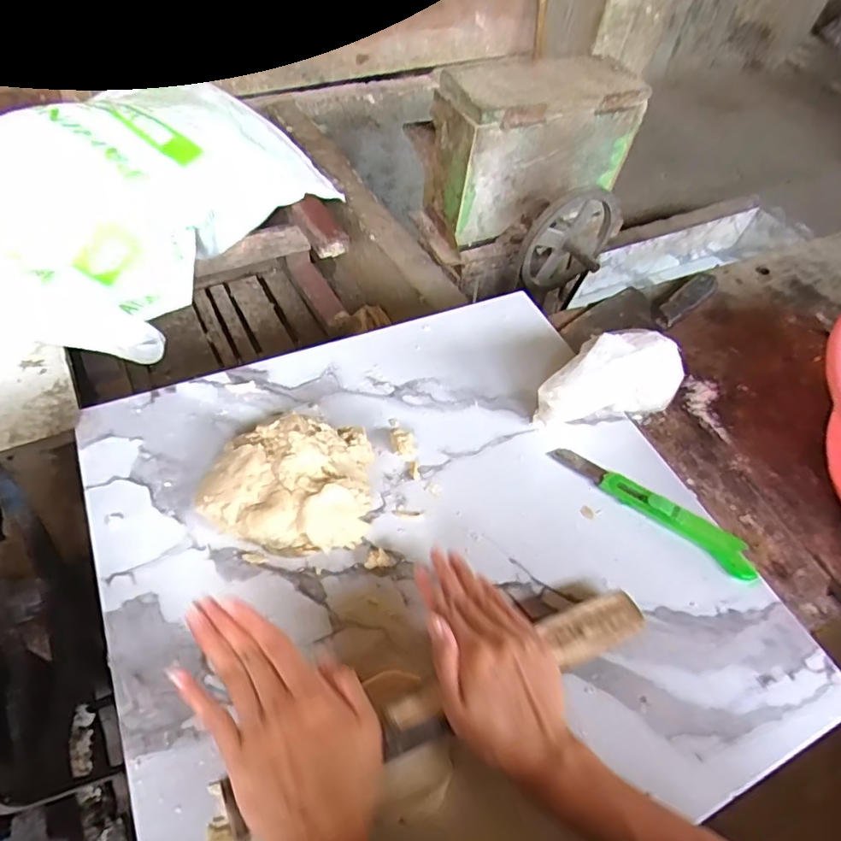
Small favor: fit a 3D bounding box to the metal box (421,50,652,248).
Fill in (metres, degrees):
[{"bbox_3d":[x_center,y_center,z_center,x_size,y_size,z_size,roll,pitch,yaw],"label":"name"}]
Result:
[{"bbox_3d":[0.192,-0.480,0.984,0.346,0.226,0.155,-23,60,-24],"label":"metal box"}]

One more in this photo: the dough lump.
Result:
[{"bbox_3d":[-0.107,0.051,0.452,0.132,0.074,0.102,0,54,-6],"label":"dough lump"}]

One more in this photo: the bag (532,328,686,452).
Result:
[{"bbox_3d":[0.190,-0.046,0.528,0.160,0.115,0.053,-15,57,-15],"label":"bag"}]

